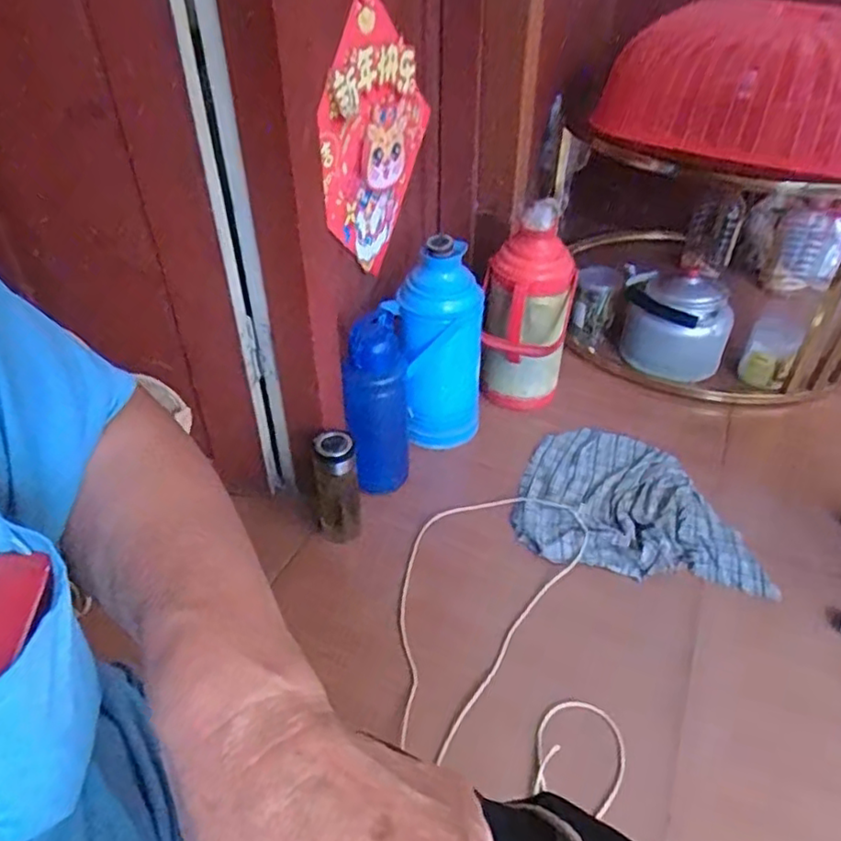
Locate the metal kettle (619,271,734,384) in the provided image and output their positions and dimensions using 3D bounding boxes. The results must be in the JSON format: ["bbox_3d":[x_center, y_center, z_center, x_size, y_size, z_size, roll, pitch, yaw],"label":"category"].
[{"bbox_3d":[0.535,-0.200,1.360,0.207,0.199,0.172,15,42,16],"label":"metal kettle"}]

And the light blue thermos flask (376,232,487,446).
[{"bbox_3d":[0.029,-0.109,1.098,0.136,0.379,0.154,5,40,5],"label":"light blue thermos flask"}]

